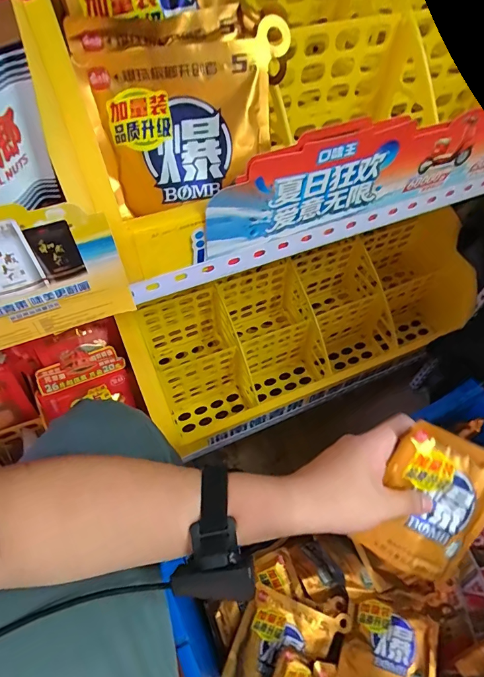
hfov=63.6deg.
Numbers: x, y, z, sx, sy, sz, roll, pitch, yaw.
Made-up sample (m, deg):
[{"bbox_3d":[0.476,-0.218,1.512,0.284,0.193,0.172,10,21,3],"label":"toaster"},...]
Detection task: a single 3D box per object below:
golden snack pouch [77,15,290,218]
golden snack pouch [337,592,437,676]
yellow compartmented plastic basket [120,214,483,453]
[{"bbox_3d":[-0.031,-0.157,0.287,0.137,0.100,0.022,-13,24,-5],"label":"golden snack pouch"},{"bbox_3d":[0.210,0.440,0.550,0.127,0.028,0.114,15,61,8],"label":"golden snack pouch"},{"bbox_3d":[0.150,-0.017,0.767,0.637,0.191,0.226,-21,62,-12],"label":"yellow compartmented plastic basket"}]

